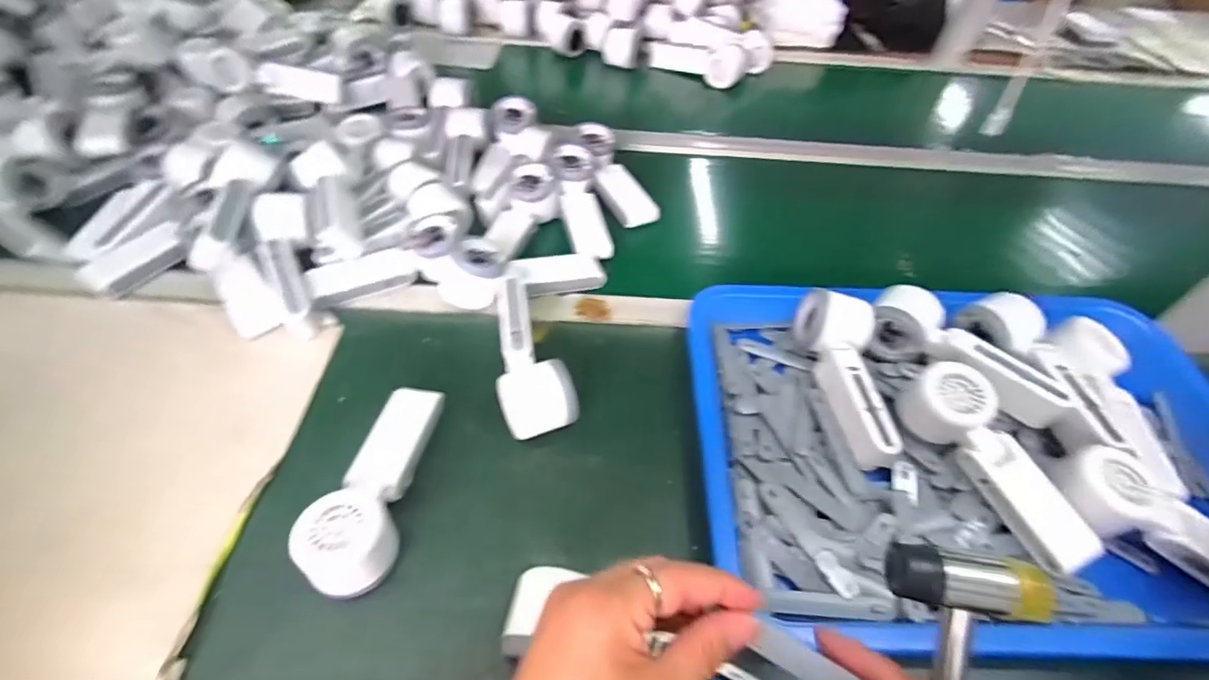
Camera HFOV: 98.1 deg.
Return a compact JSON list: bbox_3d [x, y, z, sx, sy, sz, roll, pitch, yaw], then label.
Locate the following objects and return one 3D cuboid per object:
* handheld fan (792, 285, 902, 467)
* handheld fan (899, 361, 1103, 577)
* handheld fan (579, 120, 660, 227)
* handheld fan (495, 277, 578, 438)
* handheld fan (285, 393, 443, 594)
[{"bbox_3d":[0.221,0.023,0.459,0.054,0.062,0.161,-1,49,-4],"label":"handheld fan"},{"bbox_3d":[0.301,0.096,0.410,0.049,0.054,0.164,-22,69,-21],"label":"handheld fan"},{"bbox_3d":[0.013,-0.215,0.686,0.059,0.030,0.169,-16,66,-16],"label":"handheld fan"},{"bbox_3d":[-0.078,0.005,0.483,0.063,0.043,0.176,-15,52,-15],"label":"handheld fan"},{"bbox_3d":[-0.175,0.110,0.411,0.057,0.058,0.167,7,49,3],"label":"handheld fan"}]

